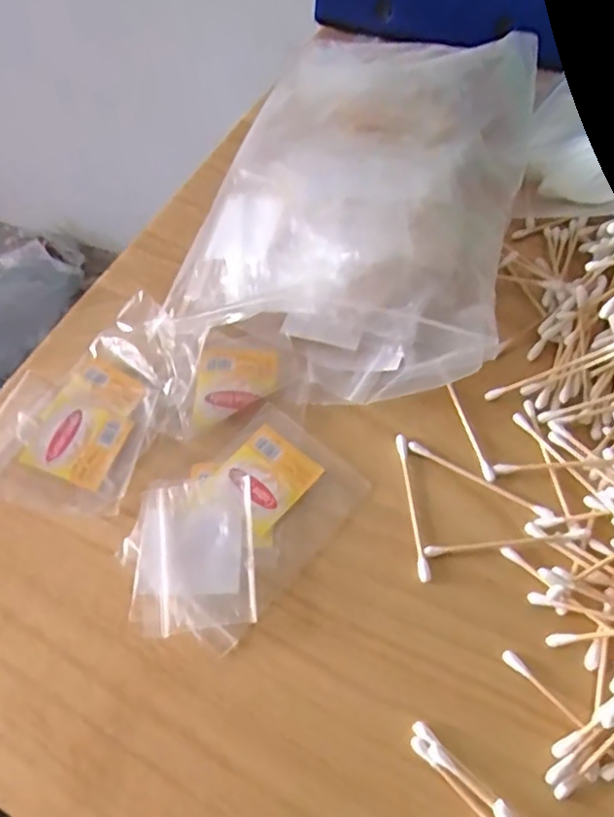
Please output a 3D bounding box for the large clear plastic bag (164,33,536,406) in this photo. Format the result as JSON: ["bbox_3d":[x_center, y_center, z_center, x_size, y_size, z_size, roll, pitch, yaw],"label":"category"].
[{"bbox_3d":[0.035,-0.132,0.369,0.166,0.050,0.271,14,60,10],"label":"large clear plastic bag"}]

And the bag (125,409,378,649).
[{"bbox_3d":[-0.032,0.050,0.285,0.071,0.008,0.109,36,66,21],"label":"bag"}]

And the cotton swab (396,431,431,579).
[{"bbox_3d":[0.048,0.043,0.291,0.005,0.004,0.070,-5,59,-1],"label":"cotton swab"}]

